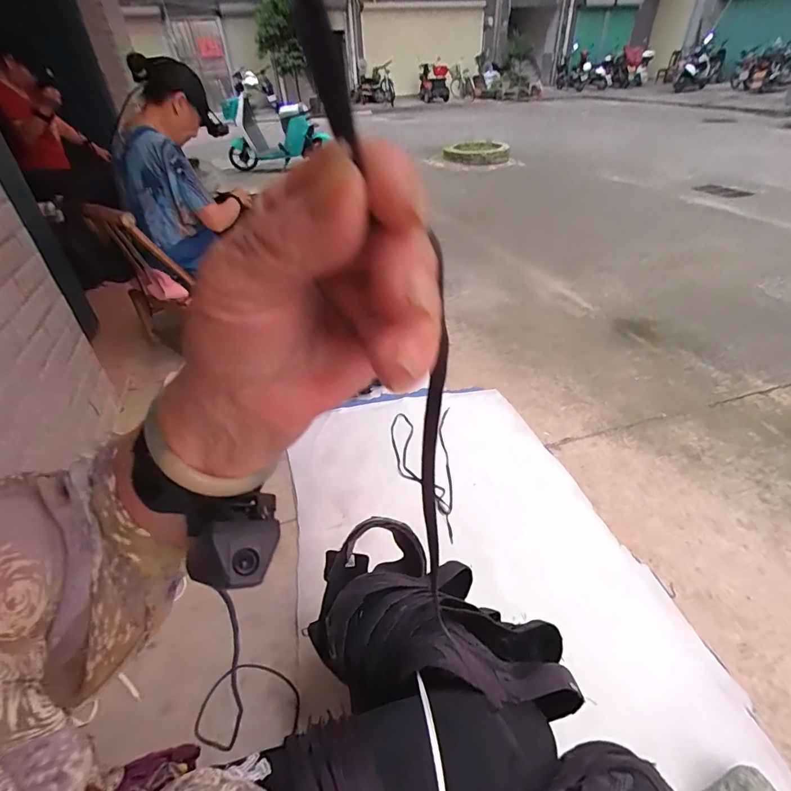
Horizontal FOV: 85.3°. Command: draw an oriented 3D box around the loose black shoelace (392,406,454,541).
[{"bbox_3d":[0.072,0.192,1.238,0.179,0.018,0.490,3,39,0],"label":"loose black shoelace"}]

